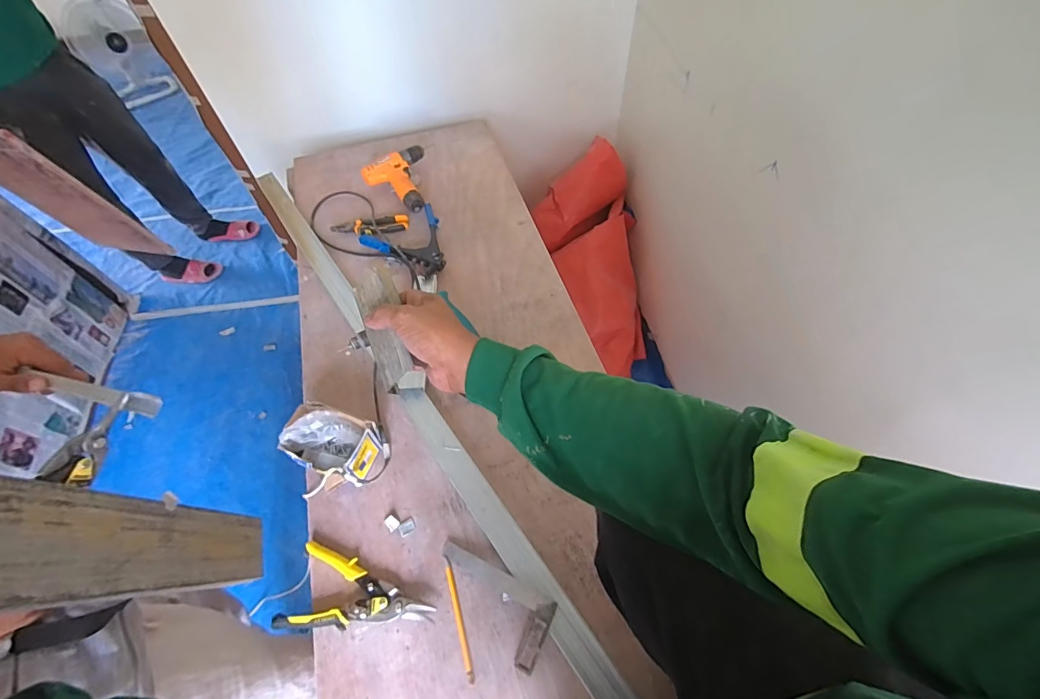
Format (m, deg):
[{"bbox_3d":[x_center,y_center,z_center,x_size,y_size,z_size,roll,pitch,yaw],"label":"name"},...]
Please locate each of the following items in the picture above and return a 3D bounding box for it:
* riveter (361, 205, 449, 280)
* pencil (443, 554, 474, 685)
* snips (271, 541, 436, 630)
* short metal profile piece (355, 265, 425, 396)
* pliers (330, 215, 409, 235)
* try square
[{"bbox_3d":[-0.268,-0.272,1.130,0.212,0.034,0.235,-31,60,-18],"label":"riveter"},{"bbox_3d":[-0.098,0.417,0.697,0.011,0.006,0.177,-15,56,-8],"label":"pencil"},{"bbox_3d":[-0.256,0.400,0.698,0.234,0.033,0.118,12,57,10],"label":"snips"},{"bbox_3d":[-0.146,-0.021,0.497,0.053,0.028,0.152,-36,63,23],"label":"short metal profile piece"},{"bbox_3d":[-0.396,-0.323,1.174,0.197,0.018,0.075,-12,56,-6],"label":"pliers"},{"bbox_3d":[-0.052,0.392,0.696,0.206,0.027,0.098,24,60,18],"label":"try square"}]

